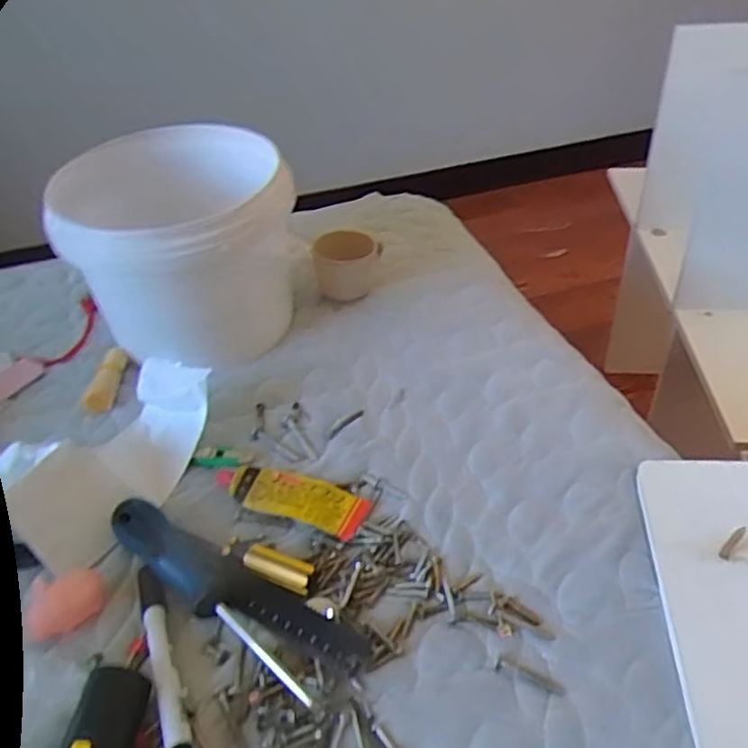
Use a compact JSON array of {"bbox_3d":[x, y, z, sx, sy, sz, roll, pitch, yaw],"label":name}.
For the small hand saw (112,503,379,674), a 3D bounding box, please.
[{"bbox_3d":[-0.095,0.134,0.430,0.196,0.033,0.045,20,45,30],"label":"small hand saw"}]

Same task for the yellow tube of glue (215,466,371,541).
[{"bbox_3d":[-0.062,0.088,0.488,0.113,0.019,0.036,10,41,20],"label":"yellow tube of glue"}]

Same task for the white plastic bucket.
[{"bbox_3d":[-0.162,-0.104,0.604,0.181,0.174,0.177,-4,38,3],"label":"white plastic bucket"}]

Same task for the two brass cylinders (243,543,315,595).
[{"bbox_3d":[-0.062,0.128,0.440,0.049,0.017,0.015,15,43,25],"label":"two brass cylinders"}]

